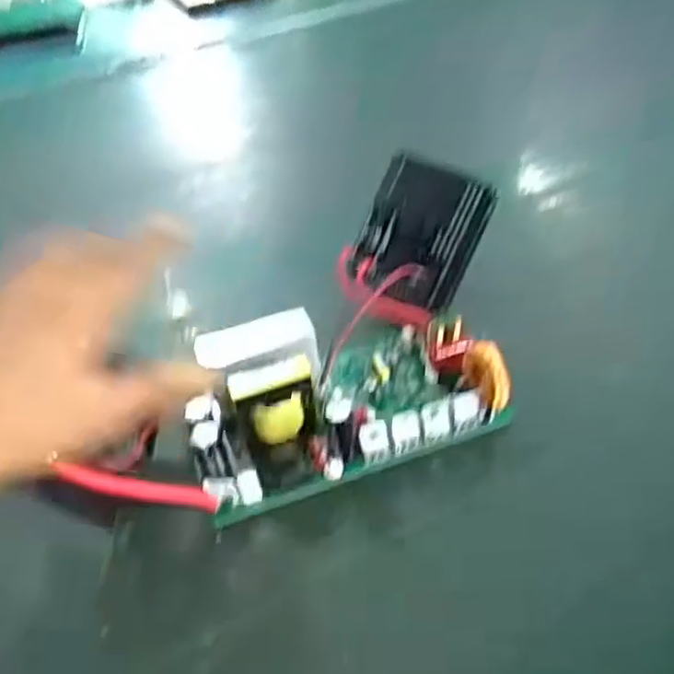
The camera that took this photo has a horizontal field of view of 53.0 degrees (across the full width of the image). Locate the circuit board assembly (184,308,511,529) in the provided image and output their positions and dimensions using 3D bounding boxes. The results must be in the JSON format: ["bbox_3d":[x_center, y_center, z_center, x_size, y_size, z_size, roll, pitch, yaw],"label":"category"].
[{"bbox_3d":[0.002,0.033,0.403,0.181,0.056,0.102,-17,47,-11],"label":"circuit board assembly"}]

